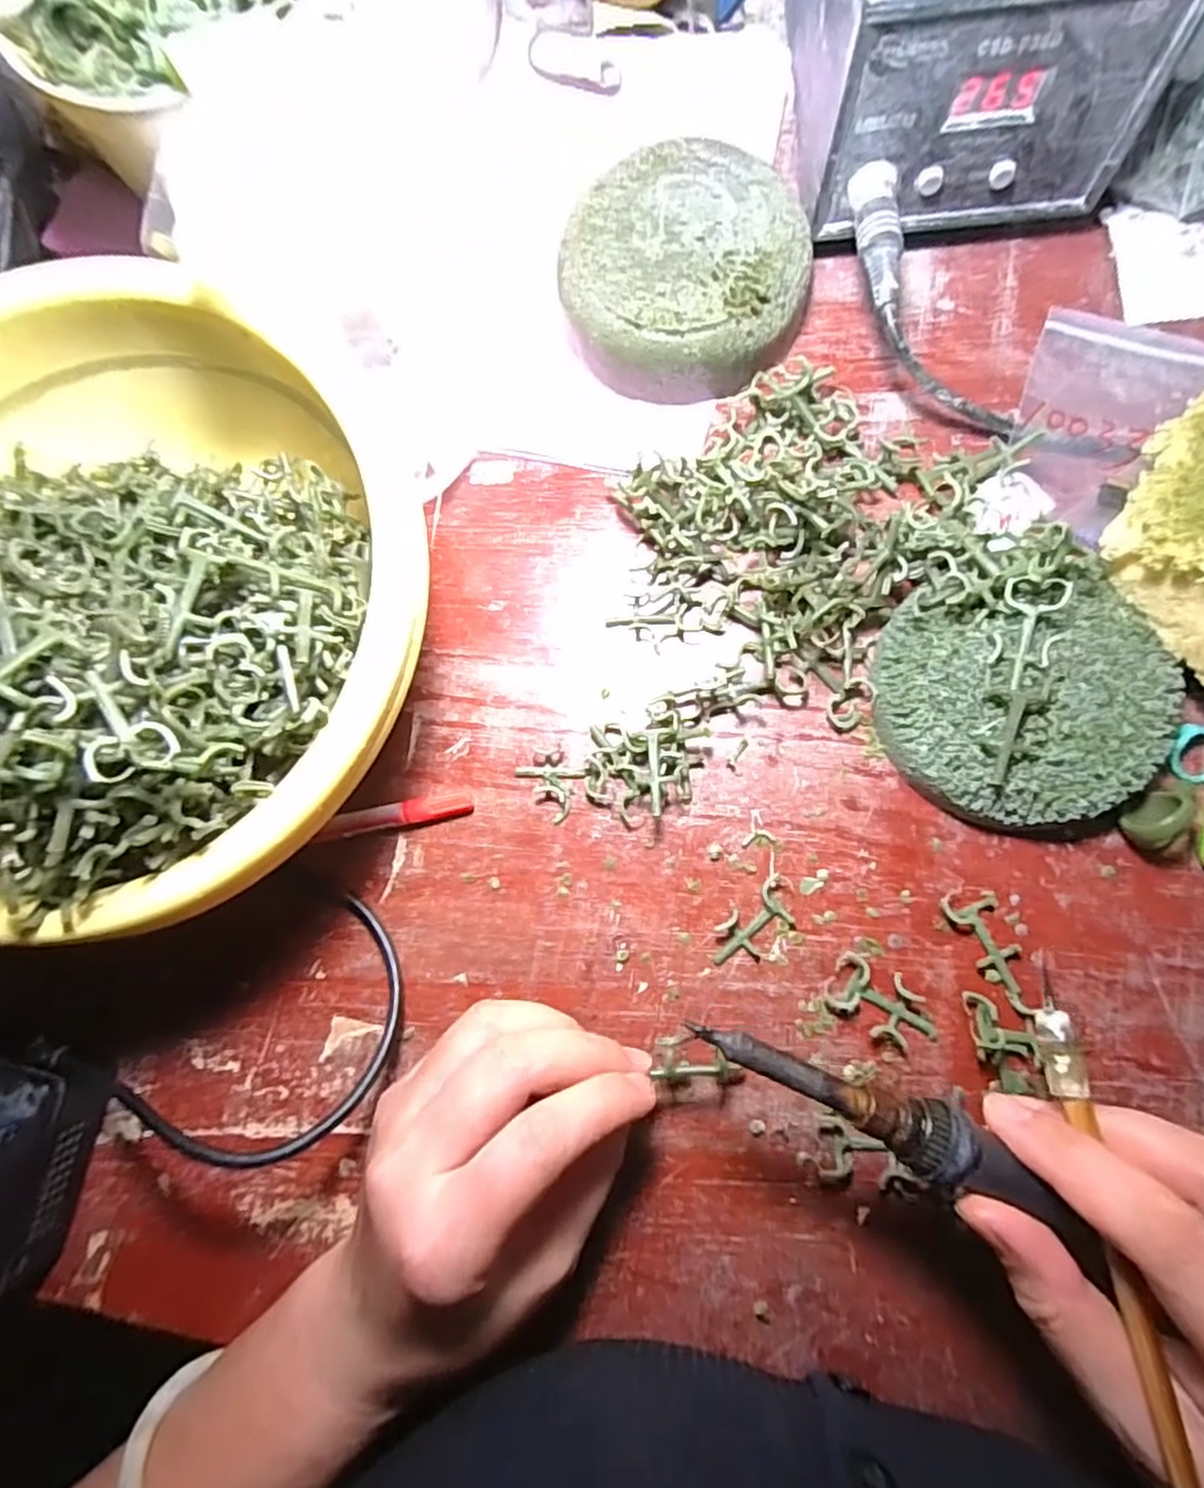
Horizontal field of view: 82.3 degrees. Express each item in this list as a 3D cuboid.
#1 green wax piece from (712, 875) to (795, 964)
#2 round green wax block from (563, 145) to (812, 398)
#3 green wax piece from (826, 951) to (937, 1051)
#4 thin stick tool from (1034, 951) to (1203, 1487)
[{"bbox_3d":[0.060,0.072,0.270,0.040,0.004,0.020,-43,81,-2],"label":"green wax piece"},{"bbox_3d":[0.036,-0.198,0.295,0.098,0.035,0.094,-1,82,5],"label":"round green wax block"},{"bbox_3d":[0.107,0.098,0.260,0.042,0.008,0.023,27,85,8],"label":"green wax piece"},{"bbox_3d":[0.138,0.140,0.183,0.009,0.006,0.154,-5,68,4],"label":"thin stick tool"}]

